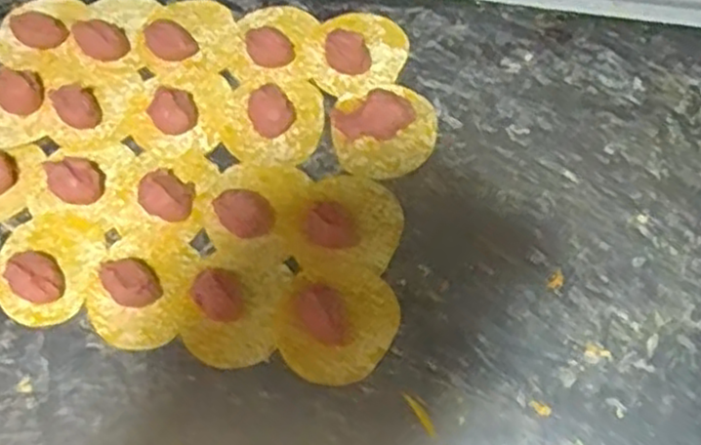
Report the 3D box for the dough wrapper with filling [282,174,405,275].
[{"bbox_3d":[-0.005,-0.005,0.528,0.082,0.021,0.074,3,67,4],"label":"dough wrapper with filling"}]

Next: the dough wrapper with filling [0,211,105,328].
[{"bbox_3d":[-0.217,0.028,0.527,0.074,0.021,0.083,7,67,6],"label":"dough wrapper with filling"}]

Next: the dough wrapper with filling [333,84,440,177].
[{"bbox_3d":[0.025,-0.072,0.562,0.076,0.012,0.075,-1,66,2],"label":"dough wrapper with filling"}]

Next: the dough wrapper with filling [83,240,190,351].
[{"bbox_3d":[-0.146,0.049,0.515,0.071,0.021,0.070,-1,66,2],"label":"dough wrapper with filling"}]

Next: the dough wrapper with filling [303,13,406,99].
[{"bbox_3d":[0.005,-0.140,0.590,0.079,0.025,0.080,-1,66,2],"label":"dough wrapper with filling"}]

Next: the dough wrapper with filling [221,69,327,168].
[{"bbox_3d":[-0.060,-0.085,0.568,0.077,0.027,0.083,-1,66,2],"label":"dough wrapper with filling"}]

